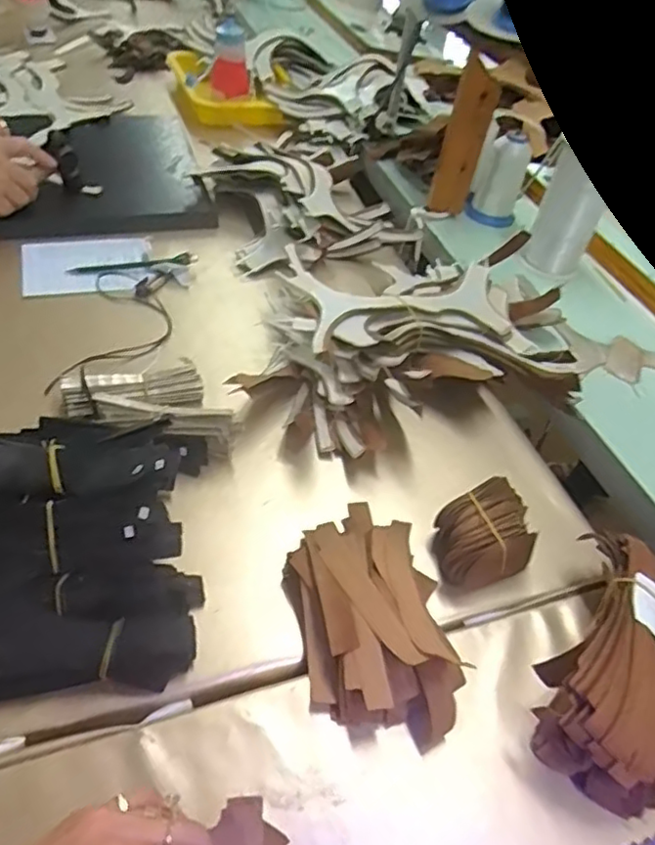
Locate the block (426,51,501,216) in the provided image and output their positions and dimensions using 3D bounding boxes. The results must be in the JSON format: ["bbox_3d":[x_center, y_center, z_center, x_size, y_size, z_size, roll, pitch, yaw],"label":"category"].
[{"bbox_3d":[0.168,-0.344,0.774,0.055,0.177,0.024,14,46,3],"label":"block"}]

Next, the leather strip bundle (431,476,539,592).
[{"bbox_3d":[0.117,0.090,0.490,0.077,0.056,0.060,-15,48,-22],"label":"leather strip bundle"}]

